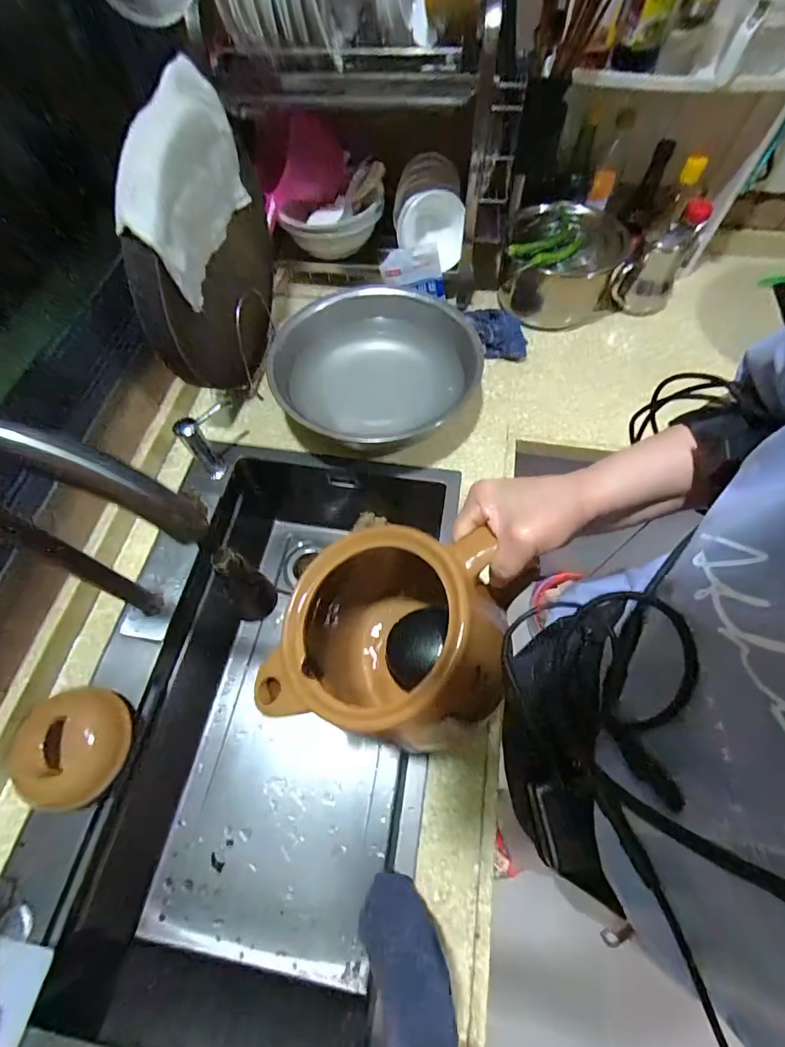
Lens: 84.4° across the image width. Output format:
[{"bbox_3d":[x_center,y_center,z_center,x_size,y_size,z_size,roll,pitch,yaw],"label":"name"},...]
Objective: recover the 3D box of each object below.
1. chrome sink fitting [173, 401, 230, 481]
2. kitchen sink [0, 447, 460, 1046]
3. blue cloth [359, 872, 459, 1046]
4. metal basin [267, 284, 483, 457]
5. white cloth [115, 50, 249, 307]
[{"bbox_3d":[-0.277,-0.130,0.678,0.084,0.121,0.025,-32,67,-14],"label":"chrome sink fitting"},{"bbox_3d":[-0.164,0.257,0.666,0.402,0.245,0.725,9,64,6],"label":"kitchen sink"},{"bbox_3d":[-0.002,0.393,0.362,0.098,0.249,0.063,0,85,3],"label":"blue cloth"},{"bbox_3d":[-0.032,-0.269,0.744,0.337,0.110,0.359,-1,63,2],"label":"metal basin"},{"bbox_3d":[-0.234,-0.406,0.518,0.051,0.160,0.217,18,65,10],"label":"white cloth"}]

